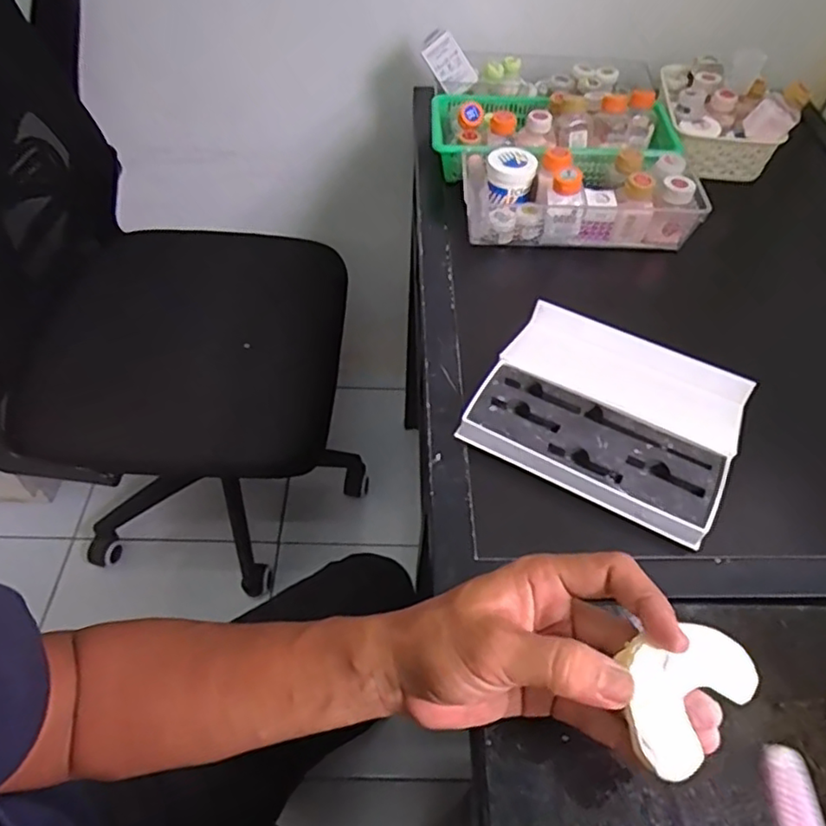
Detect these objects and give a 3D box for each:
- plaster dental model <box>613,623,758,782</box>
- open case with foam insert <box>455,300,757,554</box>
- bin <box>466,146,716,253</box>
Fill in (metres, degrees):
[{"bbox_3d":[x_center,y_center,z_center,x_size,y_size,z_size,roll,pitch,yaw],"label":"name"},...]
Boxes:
[{"bbox_3d":[0.125,0.129,0.297,0.069,0.022,0.055,-31,81,-17],"label":"plaster dental model"},{"bbox_3d":[0.181,-0.009,0.570,0.213,0.028,0.200,25,57,15],"label":"open case with foam insert"},{"bbox_3d":[0.188,-0.264,0.727,0.262,0.075,0.138,2,54,-1],"label":"bin"}]

